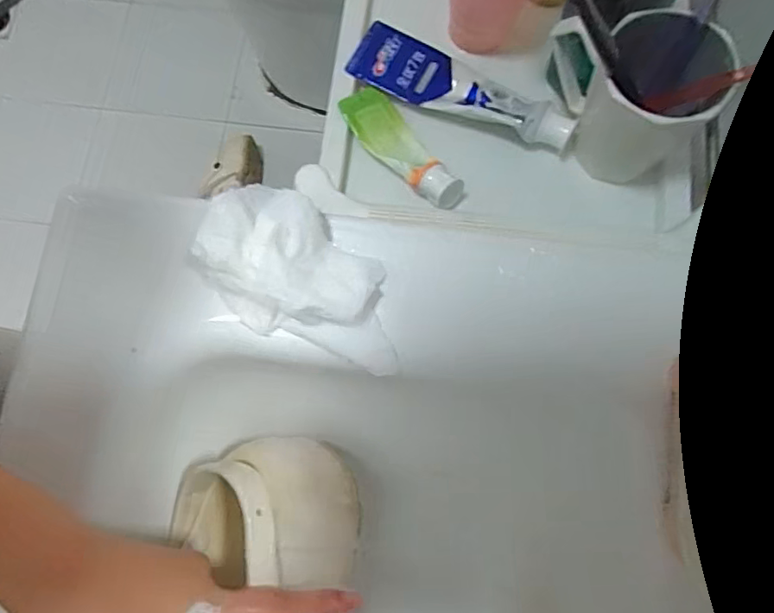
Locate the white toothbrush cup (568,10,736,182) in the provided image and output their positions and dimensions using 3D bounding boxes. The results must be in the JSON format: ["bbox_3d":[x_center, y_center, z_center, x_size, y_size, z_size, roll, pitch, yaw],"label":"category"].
[{"bbox_3d":[0.188,-0.147,0.402,0.082,0.111,0.080,0,77,1],"label":"white toothbrush cup"}]

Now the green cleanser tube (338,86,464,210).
[{"bbox_3d":[0.011,-0.128,0.439,0.042,0.024,0.128,-37,79,-7],"label":"green cleanser tube"}]

